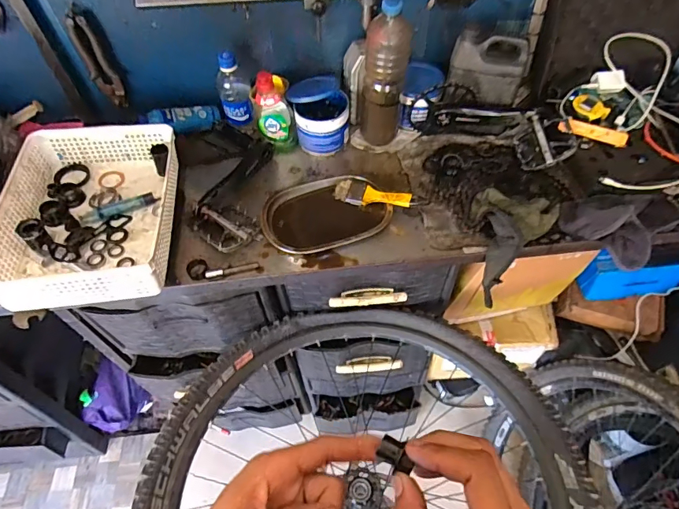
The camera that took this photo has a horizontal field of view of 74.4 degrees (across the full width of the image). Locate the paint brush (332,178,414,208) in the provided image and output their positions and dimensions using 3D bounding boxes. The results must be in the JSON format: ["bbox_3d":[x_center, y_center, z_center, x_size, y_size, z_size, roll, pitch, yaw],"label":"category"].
[{"bbox_3d":[0.060,-0.107,0.783,0.138,0.021,0.051,12,55,26],"label":"paint brush"}]

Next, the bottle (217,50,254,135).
[{"bbox_3d":[-0.202,-0.311,0.860,0.059,0.154,0.053,-17,56,-9],"label":"bottle"}]

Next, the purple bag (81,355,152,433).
[{"bbox_3d":[-0.626,0.401,1.239,0.133,0.113,0.151,19,58,16],"label":"purple bag"}]

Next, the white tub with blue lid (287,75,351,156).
[{"bbox_3d":[-0.038,-0.272,0.875,0.107,0.096,0.131,-12,55,-6],"label":"white tub with blue lid"}]

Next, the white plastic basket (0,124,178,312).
[{"bbox_3d":[-0.397,-0.074,0.733,0.240,0.093,0.324,-8,55,-3],"label":"white plastic basket"}]

